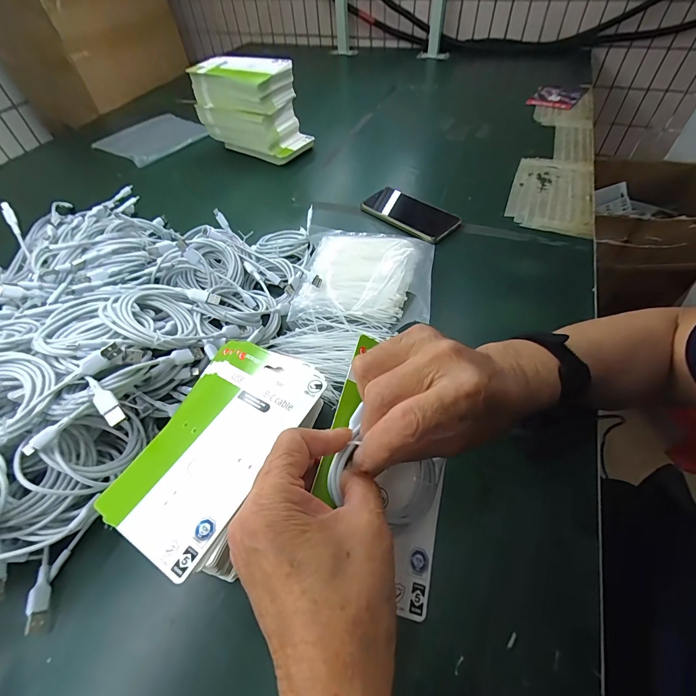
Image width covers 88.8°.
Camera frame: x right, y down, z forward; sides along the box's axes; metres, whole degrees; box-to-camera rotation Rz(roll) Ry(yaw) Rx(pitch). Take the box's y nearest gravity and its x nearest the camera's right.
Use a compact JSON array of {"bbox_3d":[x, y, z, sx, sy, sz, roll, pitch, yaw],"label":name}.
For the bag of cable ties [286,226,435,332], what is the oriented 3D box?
[{"bbox_3d":[0.026,-0.109,0.502,0.180,0.037,0.187,7,52,9],"label":"bag of cable ties"}]

